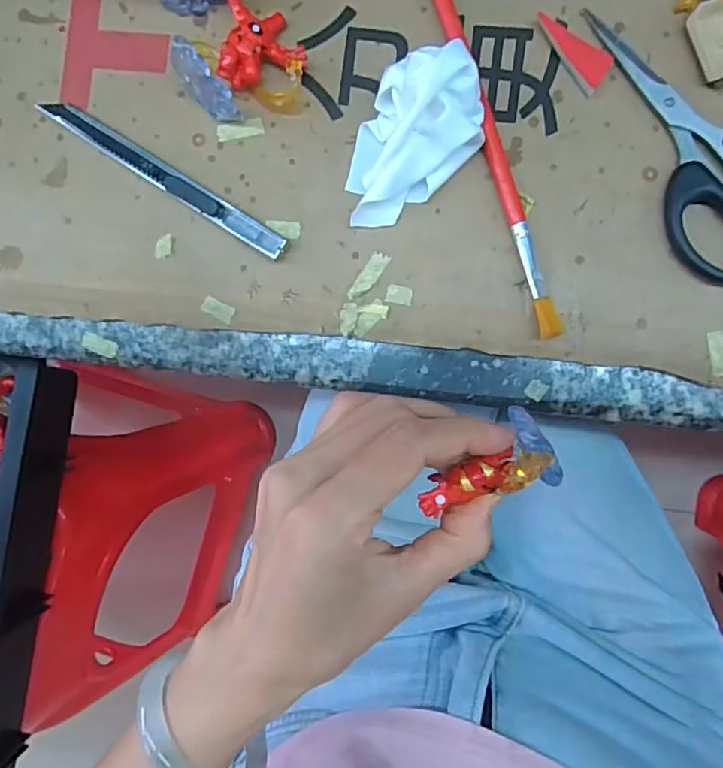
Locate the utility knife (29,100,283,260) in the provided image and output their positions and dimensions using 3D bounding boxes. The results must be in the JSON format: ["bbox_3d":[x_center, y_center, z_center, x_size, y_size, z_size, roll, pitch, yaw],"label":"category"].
[{"bbox_3d":[-0.091,-0.094,0.266,0.133,0.009,0.010,33,93,6],"label":"utility knife"}]

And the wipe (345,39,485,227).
[{"bbox_3d":[0.016,-0.102,0.239,0.072,0.041,0.050,-44,85,4],"label":"wipe"}]

